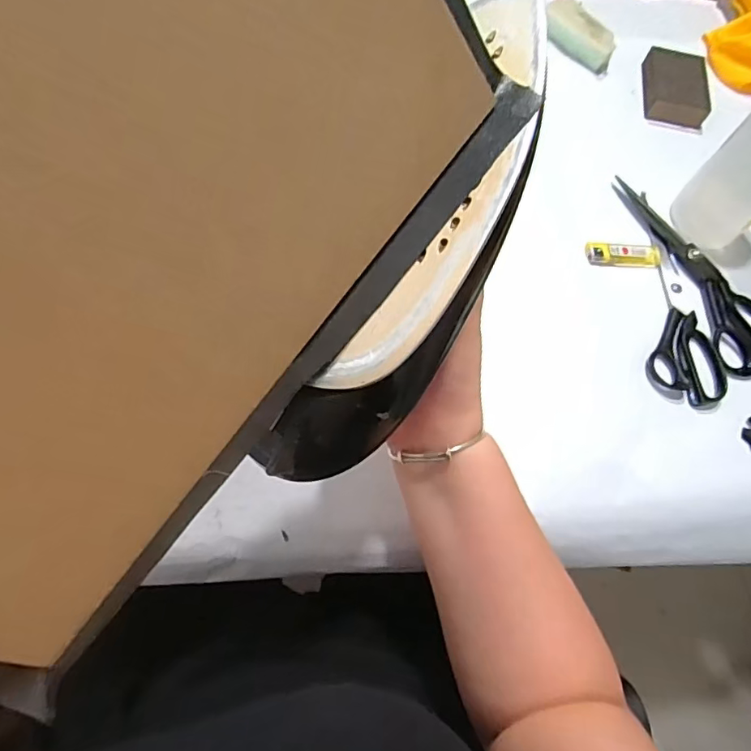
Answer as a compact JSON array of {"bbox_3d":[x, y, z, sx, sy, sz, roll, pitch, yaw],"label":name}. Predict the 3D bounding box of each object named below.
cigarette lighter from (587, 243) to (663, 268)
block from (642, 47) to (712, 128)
[{"bbox_3d":[0.258,-0.126,0.558,0.078,0.012,0.024,2,67,-6],"label":"cigarette lighter"},{"bbox_3d":[0.365,-0.351,0.657,0.075,0.026,0.098,9,66,-4],"label":"block"}]

